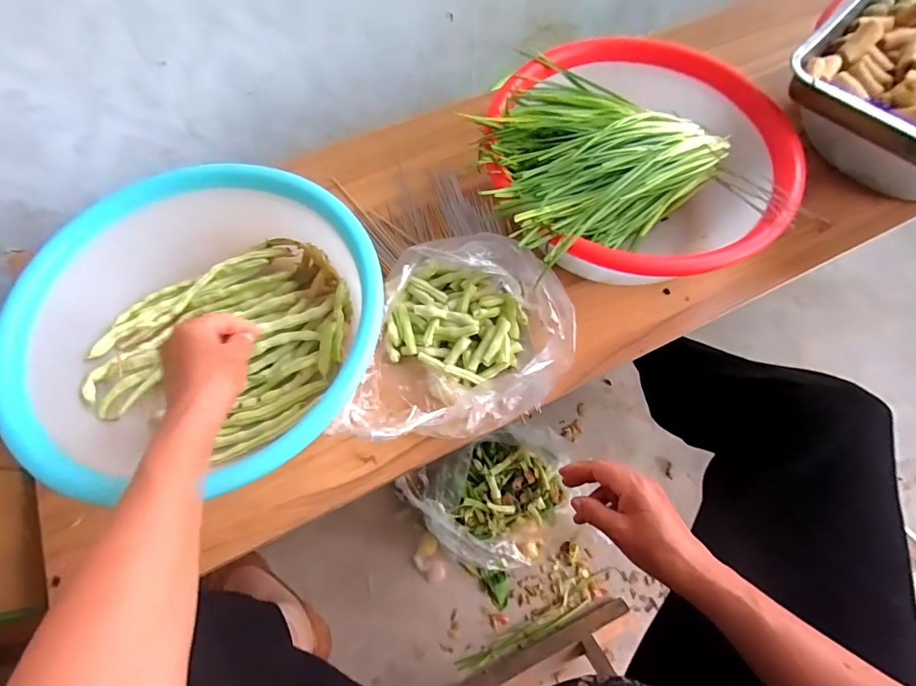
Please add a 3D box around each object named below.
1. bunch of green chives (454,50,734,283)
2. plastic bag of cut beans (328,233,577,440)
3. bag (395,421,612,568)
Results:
[{"bbox_3d":[0.142,-0.229,0.558,0.304,0.080,0.247,-38,71,-16],"label":"bunch of green chives"},{"bbox_3d":[0.009,0.007,0.503,0.215,0.093,0.243,13,66,5],"label":"plastic bag of cut beans"},{"bbox_3d":[0.075,0.247,0.714,0.261,0.114,0.192,-24,68,-11],"label":"bag"}]

